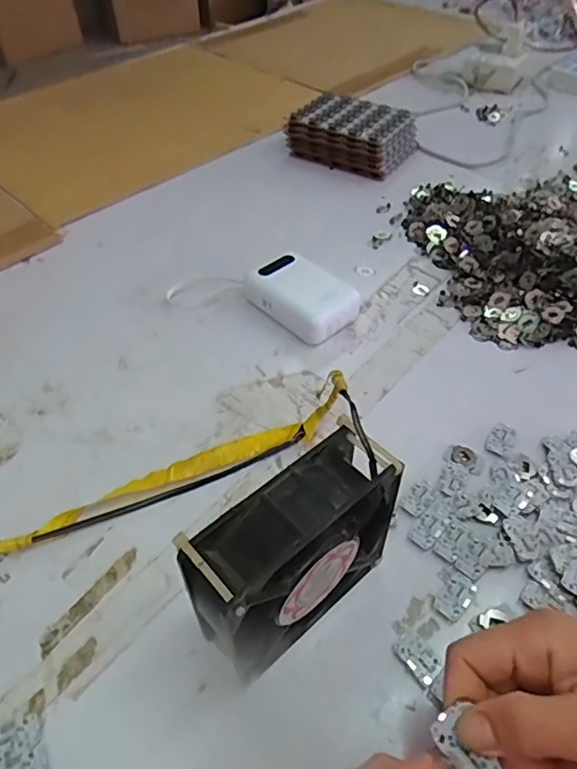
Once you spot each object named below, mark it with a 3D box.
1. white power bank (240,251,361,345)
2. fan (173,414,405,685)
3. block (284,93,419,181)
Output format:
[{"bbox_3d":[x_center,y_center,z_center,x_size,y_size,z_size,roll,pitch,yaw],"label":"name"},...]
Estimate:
[{"bbox_3d":[0.012,-0.086,0.528,0.068,0.038,0.105,-33,55,-26],"label":"white power bank"},{"bbox_3d":[0.013,0.097,0.309,0.113,0.118,0.047,-33,54,-26],"label":"fan"},{"bbox_3d":[0.090,-0.348,0.753,0.158,0.056,0.112,24,52,22],"label":"block"}]

